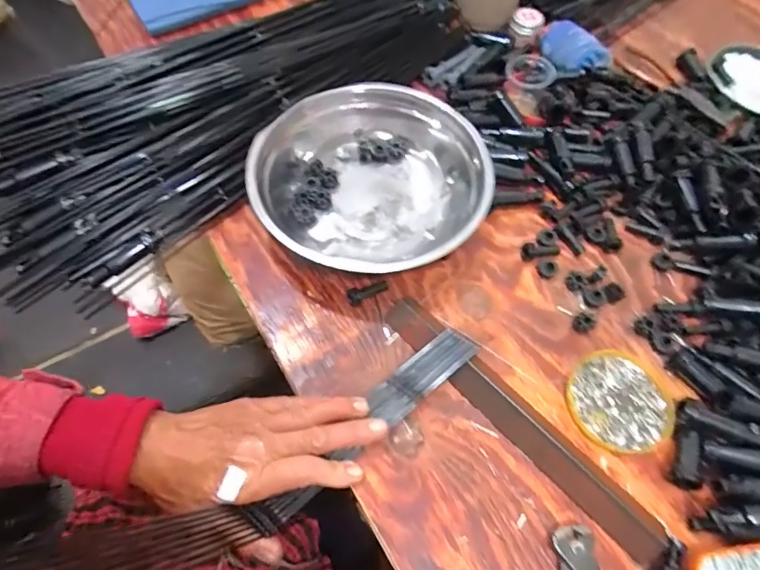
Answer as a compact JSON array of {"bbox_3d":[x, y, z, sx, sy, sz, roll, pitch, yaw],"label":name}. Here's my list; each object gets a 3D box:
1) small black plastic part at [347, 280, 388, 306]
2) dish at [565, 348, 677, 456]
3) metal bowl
[{"bbox_3d":[-0.011,0.006,0.423,0.038,0.014,0.011,-22,64,-13],"label":"small black plastic part"},{"bbox_3d":[0.202,0.098,0.387,0.083,0.006,0.081,1,61,-1],"label":"dish"},{"bbox_3d":[-0.007,-0.098,0.452,0.219,0.068,0.195,37,66,17],"label":"metal bowl"}]

